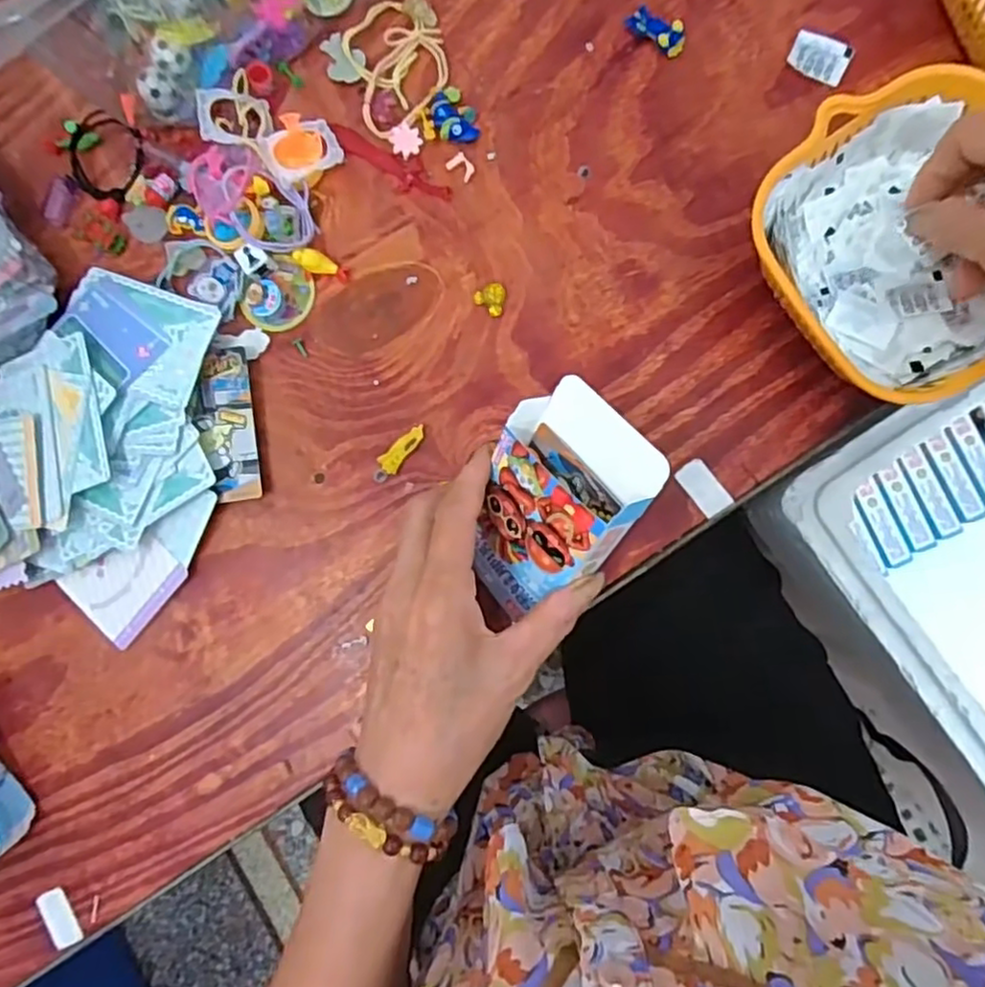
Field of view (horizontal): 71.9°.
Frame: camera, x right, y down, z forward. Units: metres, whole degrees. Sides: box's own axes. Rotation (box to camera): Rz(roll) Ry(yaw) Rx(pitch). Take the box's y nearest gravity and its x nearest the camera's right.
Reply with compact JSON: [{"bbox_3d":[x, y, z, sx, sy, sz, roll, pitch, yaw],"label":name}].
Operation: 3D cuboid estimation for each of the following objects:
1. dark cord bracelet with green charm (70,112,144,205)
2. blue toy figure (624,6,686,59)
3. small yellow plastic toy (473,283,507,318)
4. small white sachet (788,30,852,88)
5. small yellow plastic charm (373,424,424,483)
[{"bbox_3d":[-0.233,-0.203,0.409,0.048,0.010,0.047,0,87,5],"label":"dark cord bracelet with green charm"},{"bbox_3d":[0.095,-0.267,0.390,0.036,0.009,0.018,36,91,6],"label":"blue toy figure"},{"bbox_3d":[0.001,-0.112,0.391,0.018,0.004,0.017,42,91,5],"label":"small yellow plastic toy"},{"bbox_3d":[0.186,-0.248,0.383,0.033,0.004,0.026,30,90,6],"label":"small white sachet"},{"bbox_3d":[-0.054,-0.023,0.388,0.013,0.004,0.040,36,90,6],"label":"small yellow plastic charm"}]

